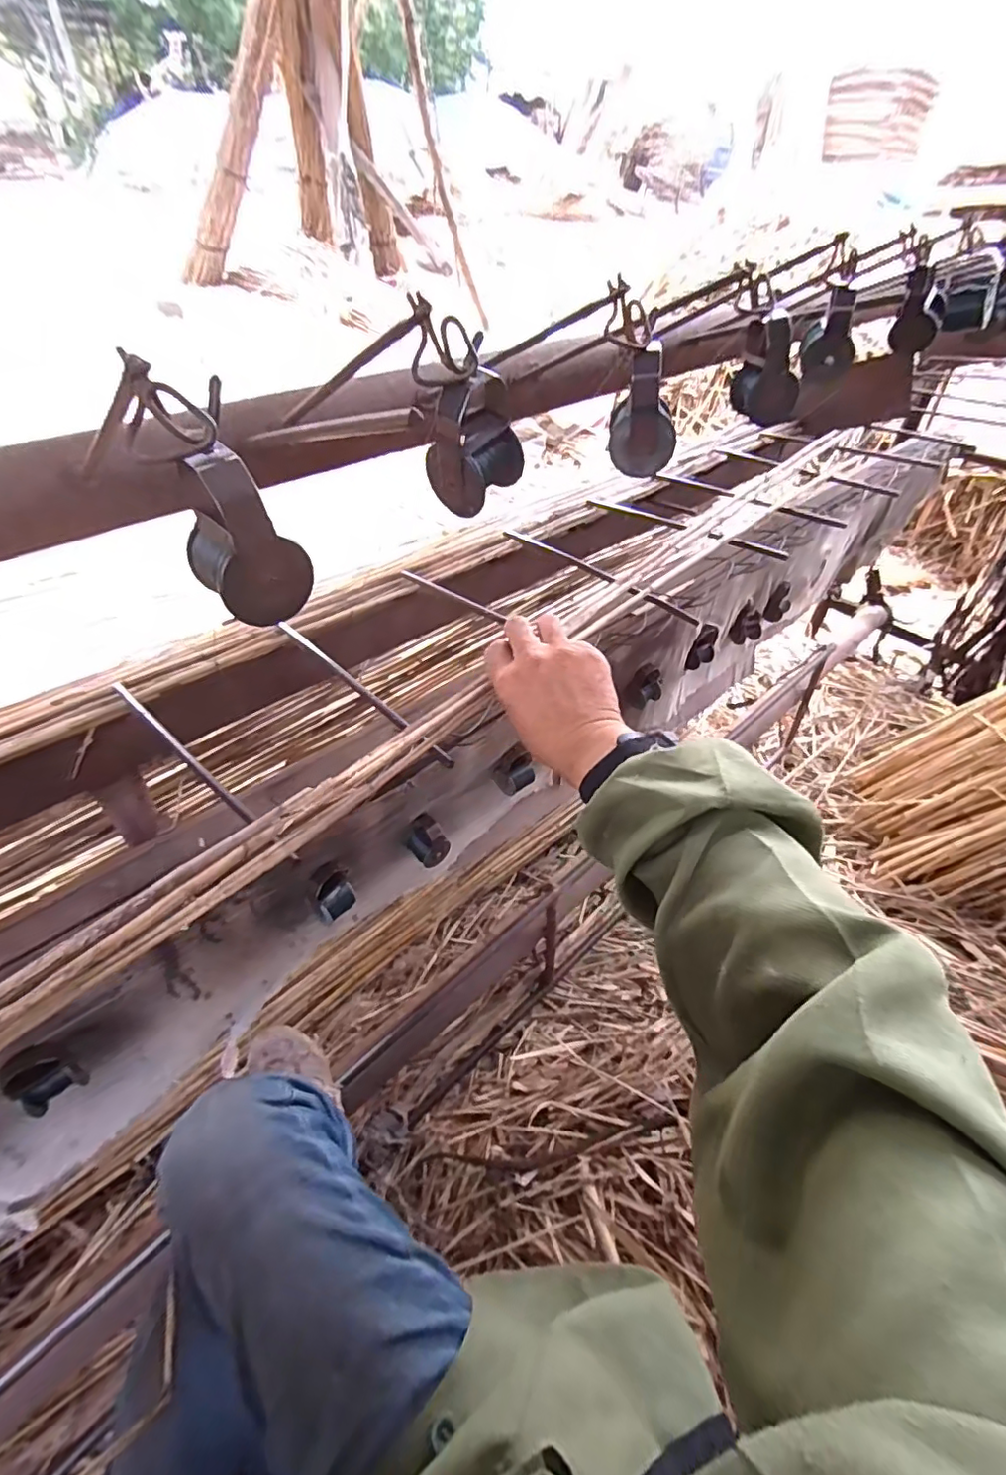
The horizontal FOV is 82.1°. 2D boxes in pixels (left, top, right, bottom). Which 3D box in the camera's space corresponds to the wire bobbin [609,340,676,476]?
[{"bbox_3d":[0.101,-0.227,0.407,0.044,0.074,0.021,2,47,-1],"label":"wire bobbin"}]

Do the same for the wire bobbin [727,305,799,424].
[{"bbox_3d":[0.222,-0.308,0.478,0.045,0.071,0.045,7,47,4],"label":"wire bobbin"}]

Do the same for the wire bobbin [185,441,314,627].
[{"bbox_3d":[-0.127,-0.099,0.278,0.044,0.079,0.041,-28,54,-25],"label":"wire bobbin"}]

